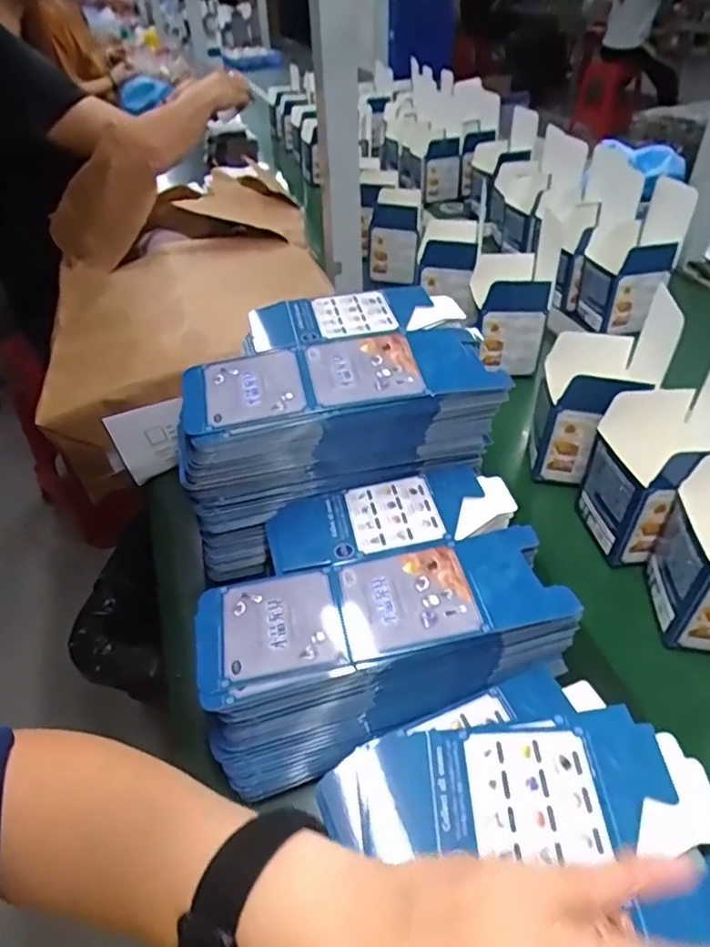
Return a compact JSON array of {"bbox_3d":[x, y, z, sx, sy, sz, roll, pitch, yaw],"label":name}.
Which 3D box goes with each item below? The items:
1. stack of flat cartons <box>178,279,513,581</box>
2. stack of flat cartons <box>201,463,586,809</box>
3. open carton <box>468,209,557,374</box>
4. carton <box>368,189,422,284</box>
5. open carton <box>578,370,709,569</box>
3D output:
[{"bbox_3d":[-0.024,-0.054,0.534,0.260,0.145,0.161,-14,40,-10],"label":"stack of flat cartons"},{"bbox_3d":[0.008,0.094,0.445,0.253,0.070,0.177,-17,41,-13],"label":"stack of flat cartons"},{"bbox_3d":[0.191,-0.215,0.742,0.090,0.146,0.104,1,40,9],"label":"open carton"},{"bbox_3d":[0.065,-0.377,0.962,0.084,0.126,0.062,1,40,9],"label":"carton"},{"bbox_3d":[0.267,-0.014,0.503,0.115,0.152,0.092,-8,40,-2],"label":"open carton"}]

